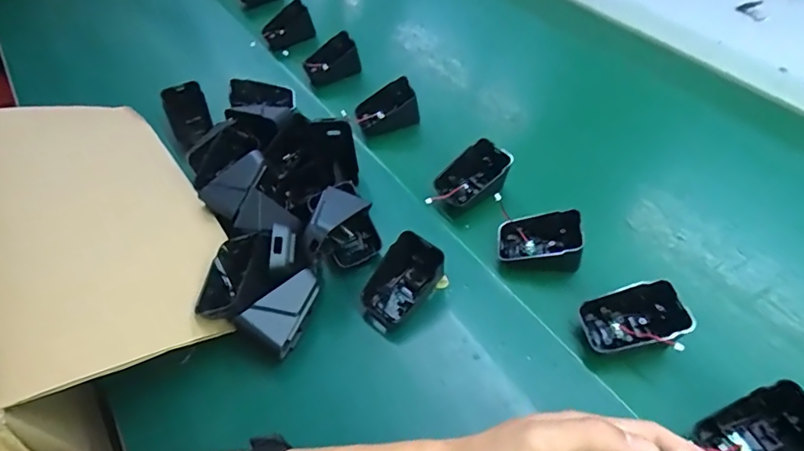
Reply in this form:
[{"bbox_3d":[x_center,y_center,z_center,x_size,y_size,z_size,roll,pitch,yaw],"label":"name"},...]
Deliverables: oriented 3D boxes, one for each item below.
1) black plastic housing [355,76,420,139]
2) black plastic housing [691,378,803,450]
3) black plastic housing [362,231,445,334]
[{"bbox_3d":[-0.017,-0.126,0.534,0.065,0.046,0.043,-16,52,-9],"label":"black plastic housing"},{"bbox_3d":[0.226,0.130,0.309,0.069,0.022,0.047,-39,56,14],"label":"black plastic housing"},{"bbox_3d":[0.000,0.046,0.391,0.047,0.046,0.067,32,59,26],"label":"black plastic housing"}]

